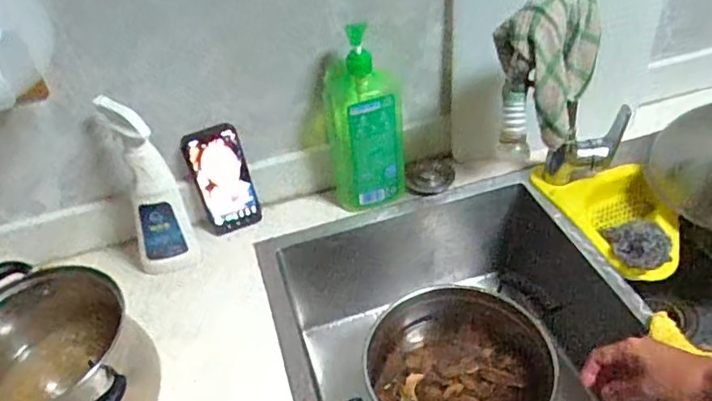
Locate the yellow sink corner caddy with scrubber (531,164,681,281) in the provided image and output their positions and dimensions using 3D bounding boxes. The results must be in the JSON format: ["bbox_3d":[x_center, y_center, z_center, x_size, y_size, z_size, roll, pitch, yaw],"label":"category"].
[{"bbox_3d":[0.380,0.038,0.862,0.185,0.090,0.218,0,42,7],"label":"yellow sink corner caddy with scrubber"}]

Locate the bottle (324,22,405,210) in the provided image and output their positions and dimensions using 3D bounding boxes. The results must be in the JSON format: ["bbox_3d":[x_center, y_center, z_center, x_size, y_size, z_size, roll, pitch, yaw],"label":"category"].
[{"bbox_3d":[0.014,-0.112,0.853,0.112,0.286,0.075,-6,42,1],"label":"bottle"}]

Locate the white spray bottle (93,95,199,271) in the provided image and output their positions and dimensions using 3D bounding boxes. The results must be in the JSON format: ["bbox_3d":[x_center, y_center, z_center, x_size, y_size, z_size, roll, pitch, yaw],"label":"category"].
[{"bbox_3d":[-0.296,-0.014,0.787,0.086,0.262,0.079,-23,45,-17],"label":"white spray bottle"}]

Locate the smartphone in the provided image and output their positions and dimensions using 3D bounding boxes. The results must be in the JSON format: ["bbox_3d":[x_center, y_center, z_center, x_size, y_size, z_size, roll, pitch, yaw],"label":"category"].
[{"bbox_3d":[-0.207,-0.031,0.879,0.087,0.175,0.016,-21,35,-14],"label":"smartphone"}]

